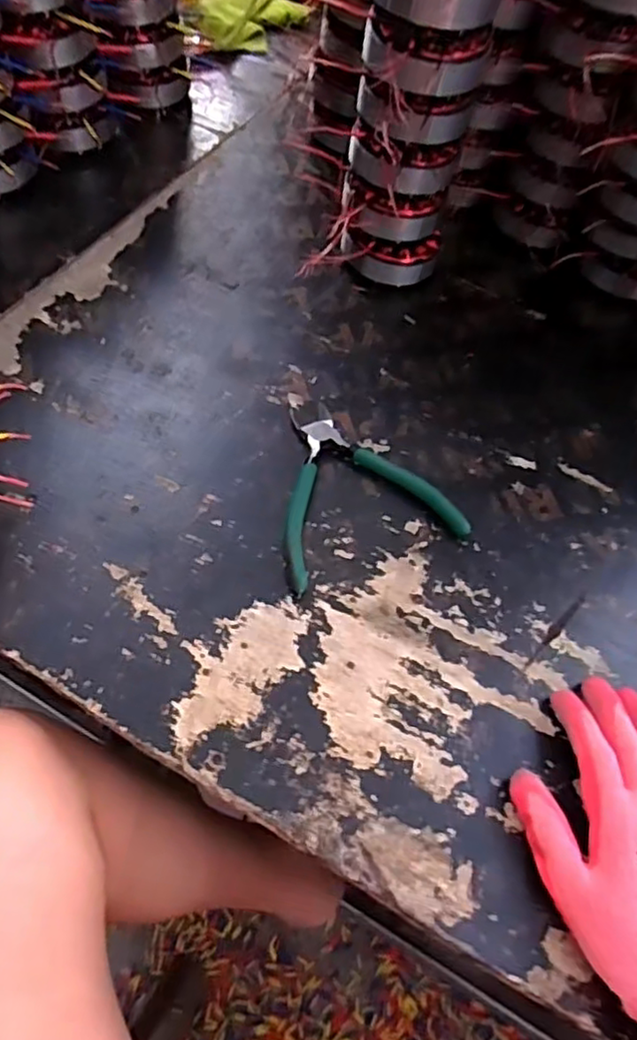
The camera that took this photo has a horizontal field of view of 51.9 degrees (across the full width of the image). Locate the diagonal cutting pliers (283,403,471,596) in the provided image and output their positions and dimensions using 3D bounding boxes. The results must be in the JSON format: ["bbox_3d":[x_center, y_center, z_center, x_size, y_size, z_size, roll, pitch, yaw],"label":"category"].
[{"bbox_3d":[0.019,-0.028,0.474,0.130,0.013,0.138,-19,64,-16],"label":"diagonal cutting pliers"}]

